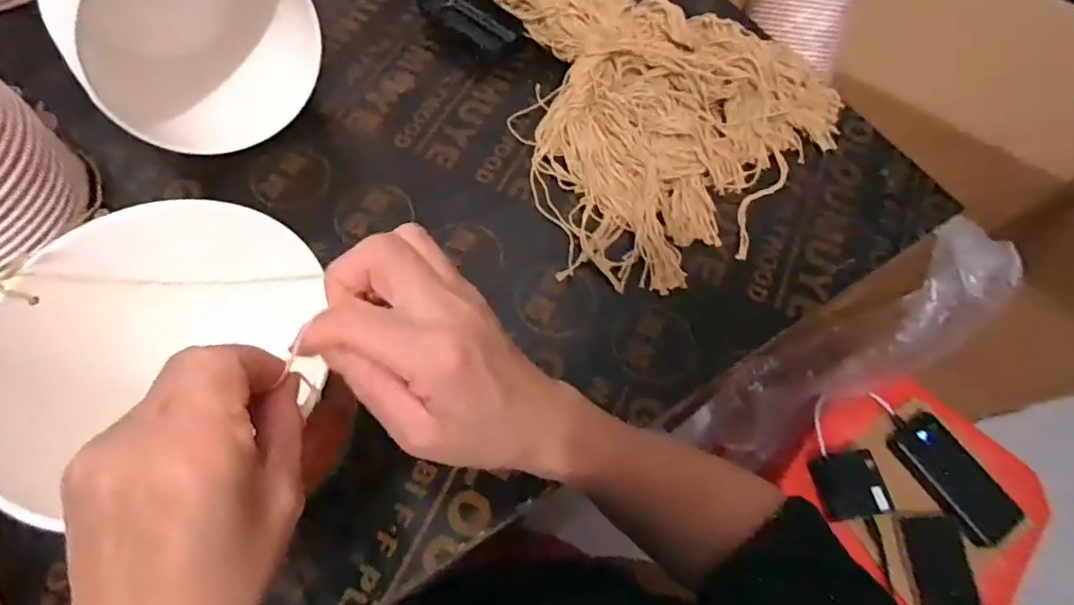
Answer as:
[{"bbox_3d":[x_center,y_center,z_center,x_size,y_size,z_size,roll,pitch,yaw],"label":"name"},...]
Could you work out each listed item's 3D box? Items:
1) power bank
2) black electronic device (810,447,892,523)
[{"bbox_3d":[0.529,0.221,0.716,0.065,0.025,0.157,-27,68,-15],"label":"power bank"},{"bbox_3d":[0.390,0.227,0.701,0.075,0.014,0.078,-22,81,23],"label":"black electronic device"}]

